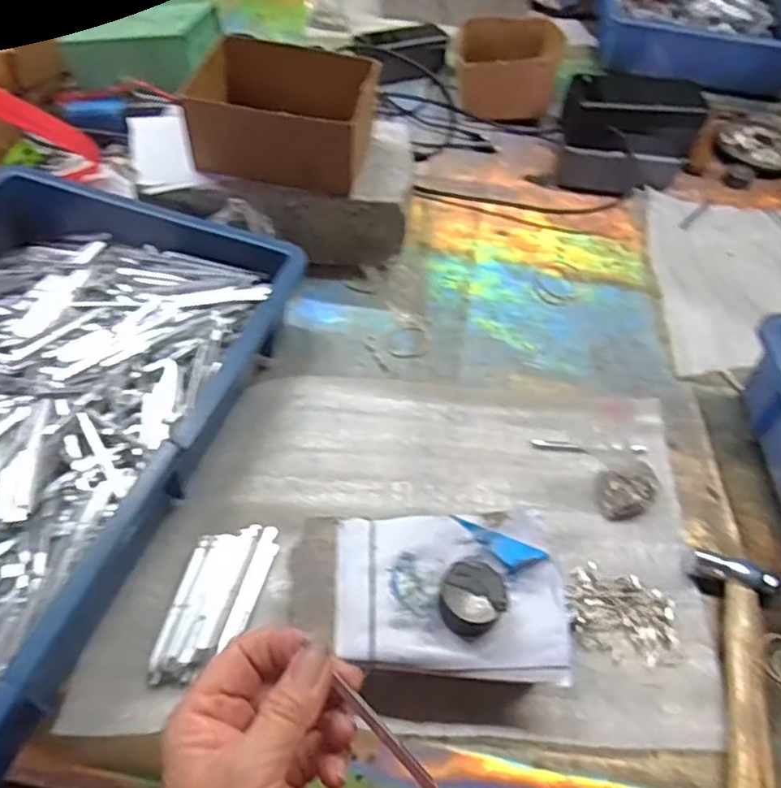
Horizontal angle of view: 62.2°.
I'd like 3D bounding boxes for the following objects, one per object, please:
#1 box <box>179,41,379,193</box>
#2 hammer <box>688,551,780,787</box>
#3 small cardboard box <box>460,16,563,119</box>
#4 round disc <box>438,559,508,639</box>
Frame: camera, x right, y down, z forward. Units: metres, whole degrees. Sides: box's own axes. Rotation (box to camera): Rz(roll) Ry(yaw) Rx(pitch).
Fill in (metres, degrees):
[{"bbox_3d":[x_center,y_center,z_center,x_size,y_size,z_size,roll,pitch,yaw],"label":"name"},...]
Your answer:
[{"bbox_3d":[-0.096,-0.249,0.573,0.152,0.074,0.110,12,51,5],"label":"box"},{"bbox_3d":[0.230,0.178,0.413,0.051,0.020,0.157,9,51,2],"label":"hammer"},{"bbox_3d":[0.154,-0.427,0.846,0.131,0.069,0.129,7,51,1],"label":"small cardboard box"},{"bbox_3d":[0.049,0.120,0.384,0.037,0.016,0.038,2,51,-3],"label":"round disc"}]

